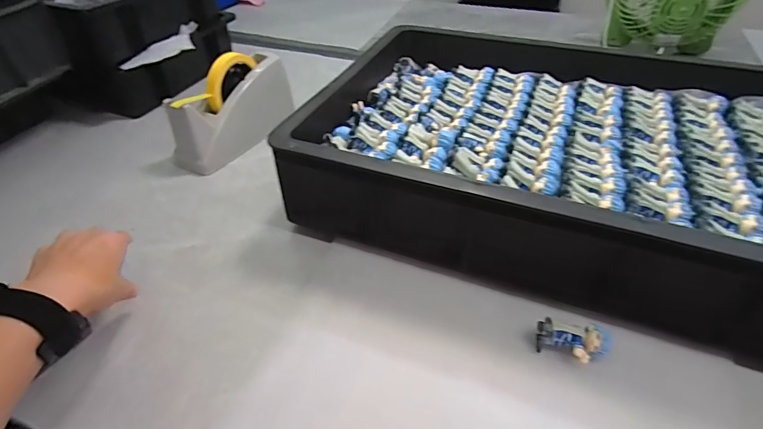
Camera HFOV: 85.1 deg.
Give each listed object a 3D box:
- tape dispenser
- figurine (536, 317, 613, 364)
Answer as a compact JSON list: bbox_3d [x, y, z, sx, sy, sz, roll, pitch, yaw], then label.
[{"bbox_3d":[-0.226,-0.169,0.640,0.061,0.117,0.216,21,47,22],"label":"tape dispenser"},{"bbox_3d":[0.174,0.117,0.376,0.059,0.027,0.033,6,43,8],"label":"figurine"}]

